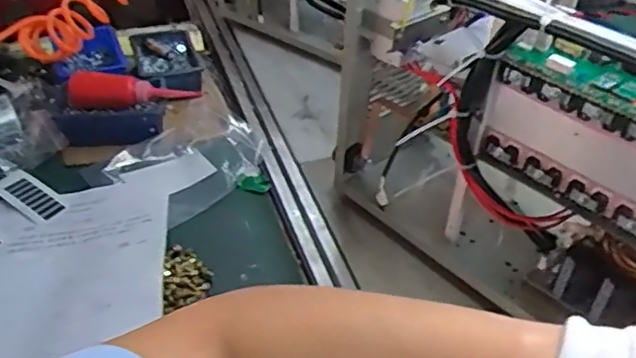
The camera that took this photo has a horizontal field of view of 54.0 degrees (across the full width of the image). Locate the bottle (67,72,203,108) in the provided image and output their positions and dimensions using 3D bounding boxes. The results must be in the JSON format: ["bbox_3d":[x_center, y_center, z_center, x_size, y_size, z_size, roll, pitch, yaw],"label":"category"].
[{"bbox_3d":[-0.246,-0.119,0.831,0.171,0.038,0.040,2,38,0],"label":"bottle"}]

